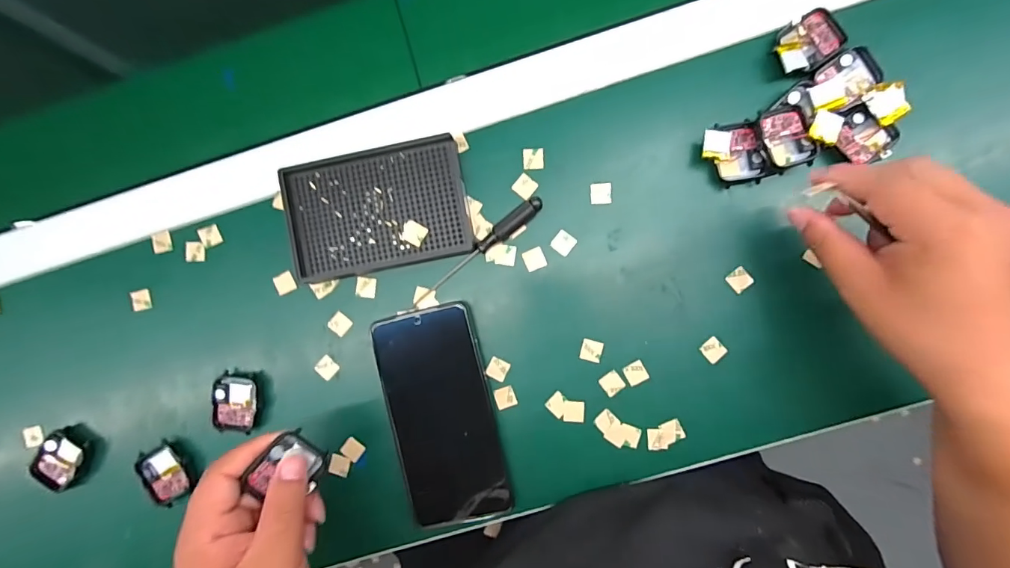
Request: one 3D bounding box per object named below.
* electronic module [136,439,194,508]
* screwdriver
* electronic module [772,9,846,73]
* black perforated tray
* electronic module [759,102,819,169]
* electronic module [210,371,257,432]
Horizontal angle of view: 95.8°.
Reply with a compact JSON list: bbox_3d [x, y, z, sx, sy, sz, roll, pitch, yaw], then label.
[{"bbox_3d":[-0.270,0.151,0.364,0.030,0.012,0.045,-31,86,2],"label":"electronic module"},{"bbox_3d":[-0.022,-0.025,0.352,0.123,0.013,0.012,-38,86,2],"label":"screwdriver"},{"bbox_3d":[0.222,-0.178,0.333,0.054,0.010,0.037,-36,86,2],"label":"electronic module"},{"bbox_3d":[-0.098,-0.058,0.355,0.135,0.022,0.091,-10,87,4],"label":"black perforated tray"},{"bbox_3d":[0.203,-0.106,0.333,0.035,0.016,0.045,-20,86,3],"label":"electronic module"},{"bbox_3d":[-0.214,0.094,0.363,0.036,0.013,0.046,4,88,4],"label":"electronic module"}]

